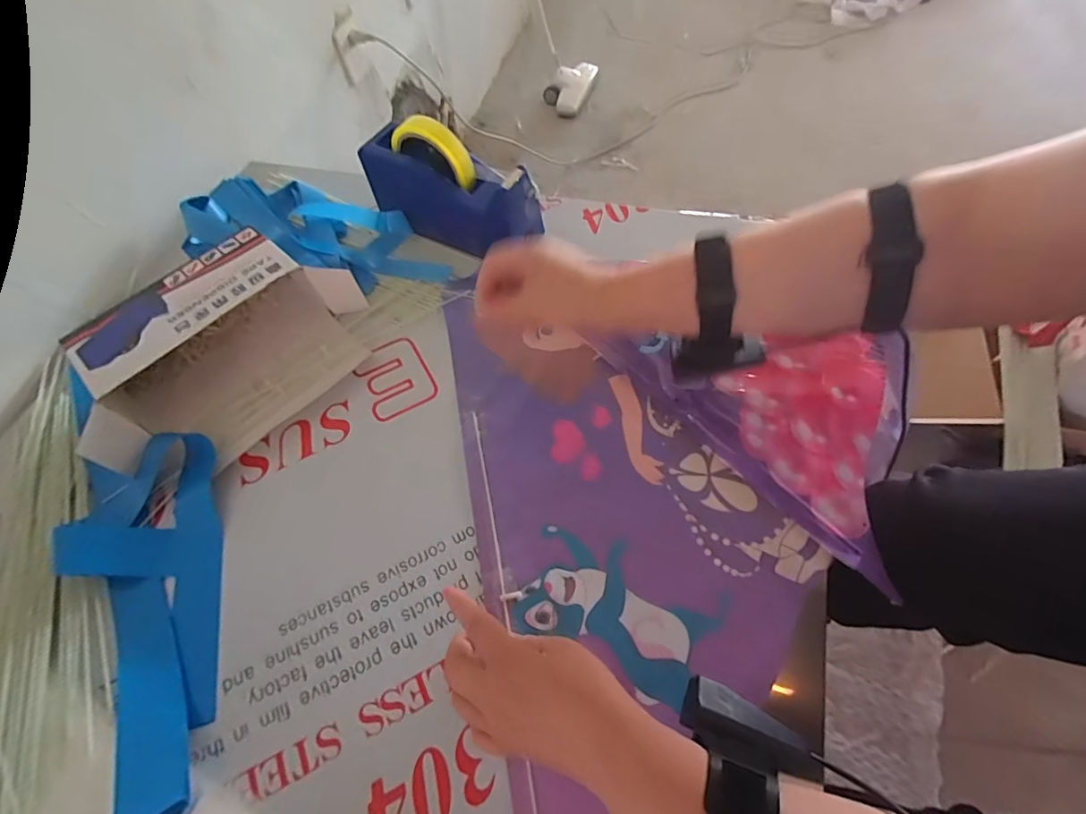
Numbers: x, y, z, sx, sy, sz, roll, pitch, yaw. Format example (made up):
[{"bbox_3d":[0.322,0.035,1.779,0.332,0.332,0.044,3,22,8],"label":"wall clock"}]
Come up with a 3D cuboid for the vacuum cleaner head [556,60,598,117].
[{"bbox_3d":[0.089,-0.971,1.514,0.107,0.032,0.206,21,78,-3],"label":"vacuum cleaner head"}]

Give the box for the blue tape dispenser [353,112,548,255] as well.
[{"bbox_3d":[-0.102,-0.244,0.558,0.198,0.124,0.066,23,65,16],"label":"blue tape dispenser"}]

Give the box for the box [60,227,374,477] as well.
[{"bbox_3d":[-0.314,-0.057,0.498,0.264,0.081,0.175,-42,66,-17],"label":"box"}]

